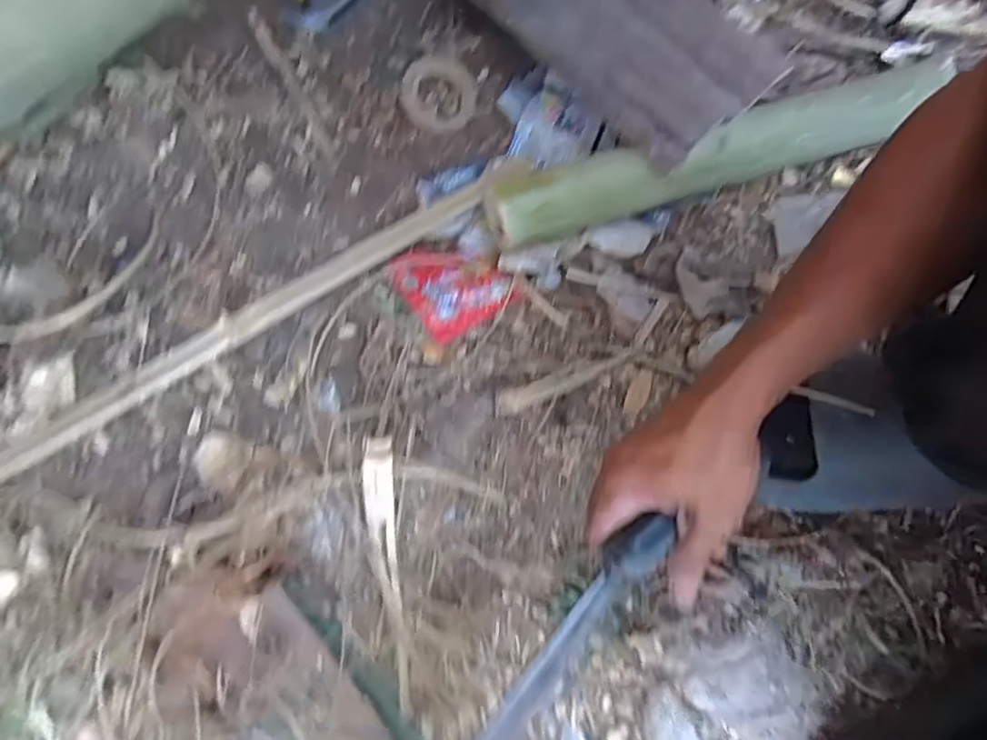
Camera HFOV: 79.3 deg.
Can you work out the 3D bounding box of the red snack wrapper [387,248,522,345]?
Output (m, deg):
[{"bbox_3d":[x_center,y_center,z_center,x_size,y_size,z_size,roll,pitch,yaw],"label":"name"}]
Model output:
[{"bbox_3d":[-0.036,-0.078,0.535,0.082,0.019,0.087,-36,80,-9],"label":"red snack wrapper"}]

